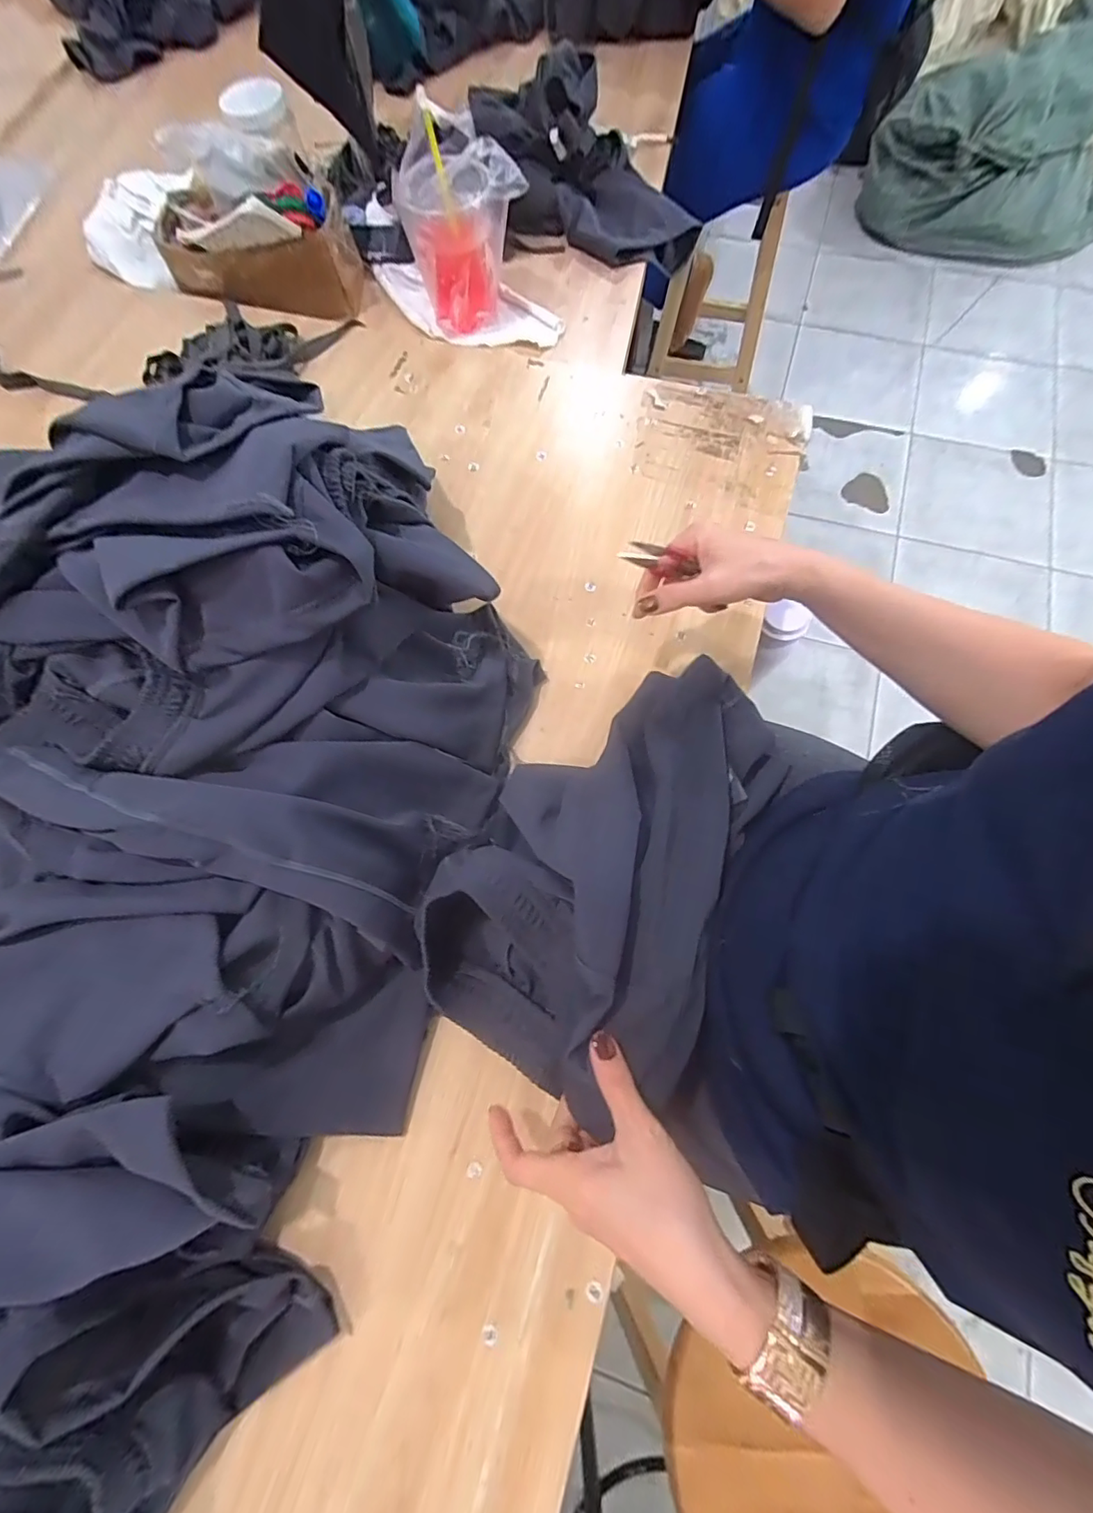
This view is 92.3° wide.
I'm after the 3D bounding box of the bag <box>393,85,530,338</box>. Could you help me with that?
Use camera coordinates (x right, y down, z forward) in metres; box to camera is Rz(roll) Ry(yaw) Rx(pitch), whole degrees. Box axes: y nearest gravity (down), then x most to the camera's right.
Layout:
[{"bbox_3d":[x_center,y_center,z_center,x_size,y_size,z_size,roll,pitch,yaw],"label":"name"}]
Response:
[{"bbox_3d":[-0.106,-0.670,0.663,0.146,0.170,0.111,-14,71,-2],"label":"bag"}]

